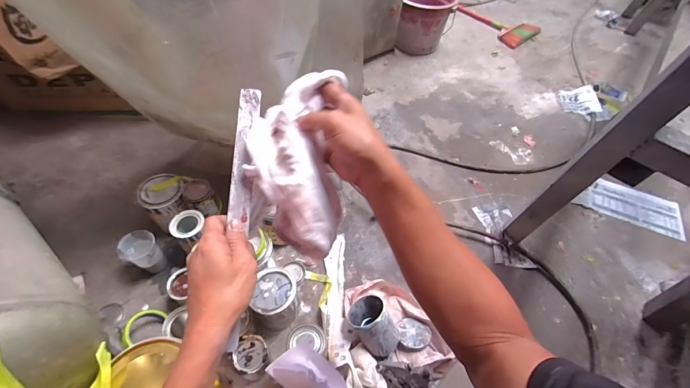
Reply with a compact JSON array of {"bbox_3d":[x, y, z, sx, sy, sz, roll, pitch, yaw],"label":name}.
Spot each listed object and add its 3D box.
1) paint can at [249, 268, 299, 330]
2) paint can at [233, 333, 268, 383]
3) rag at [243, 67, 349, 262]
[{"bbox_3d":[-0.150,0.233,0.717,0.098,0.116,0.102,3,52,1],"label":"paint can"},{"bbox_3d":[-0.189,0.334,0.665,0.069,0.073,0.074,-12,53,-10],"label":"paint can"},{"bbox_3d":[-0.060,-0.036,0.379,0.107,0.120,0.177,-1,52,-2],"label":"rag"}]

